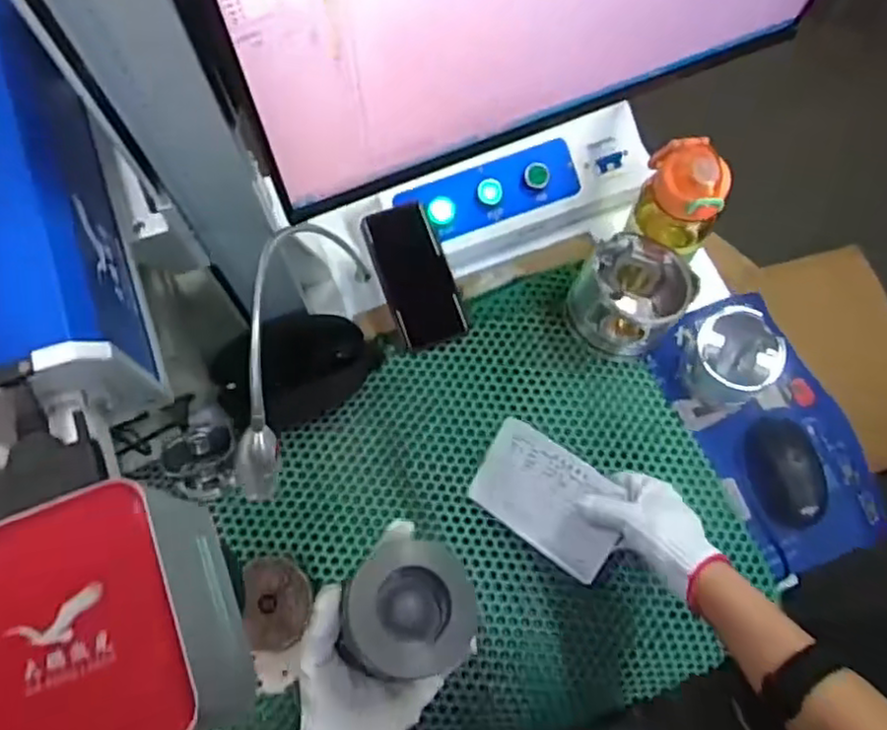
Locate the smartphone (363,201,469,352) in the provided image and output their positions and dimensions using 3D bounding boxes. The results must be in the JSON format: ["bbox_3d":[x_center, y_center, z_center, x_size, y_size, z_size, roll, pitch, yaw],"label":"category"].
[{"bbox_3d":[-0.032,-0.101,0.794,0.075,0.009,0.160,-20,86,-7],"label":"smartphone"}]

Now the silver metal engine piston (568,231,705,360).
[{"bbox_3d":[0.201,-0.075,0.757,0.109,0.085,0.122,41,75,13],"label":"silver metal engine piston"}]

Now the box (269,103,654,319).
[{"bbox_3d":[0.035,-0.184,0.825,0.439,0.080,0.147,-18,71,-6],"label":"box"}]

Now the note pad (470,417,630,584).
[{"bbox_3d":[0.102,0.129,0.684,0.150,0.009,0.095,34,103,27],"label":"note pad"}]

